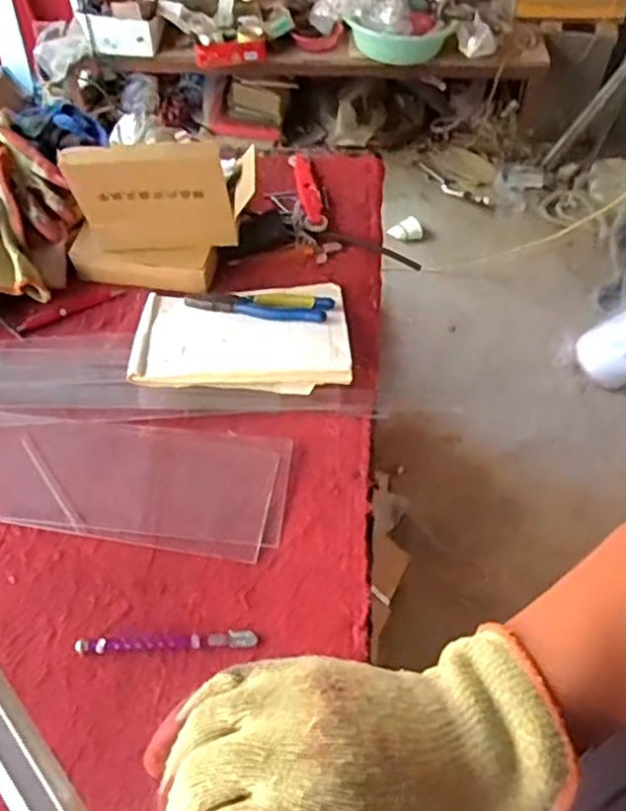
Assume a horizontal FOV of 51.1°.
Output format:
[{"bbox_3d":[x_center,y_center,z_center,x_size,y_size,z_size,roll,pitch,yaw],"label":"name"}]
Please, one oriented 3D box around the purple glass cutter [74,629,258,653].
[{"bbox_3d":[-0.138,0.225,0.620,0.167,0.010,0.016,-1,55,-1],"label":"purple glass cutter"}]

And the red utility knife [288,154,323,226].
[{"bbox_3d":[-0.010,-0.333,0.998,0.030,0.019,0.181,-8,55,-6],"label":"red utility knife"}]

